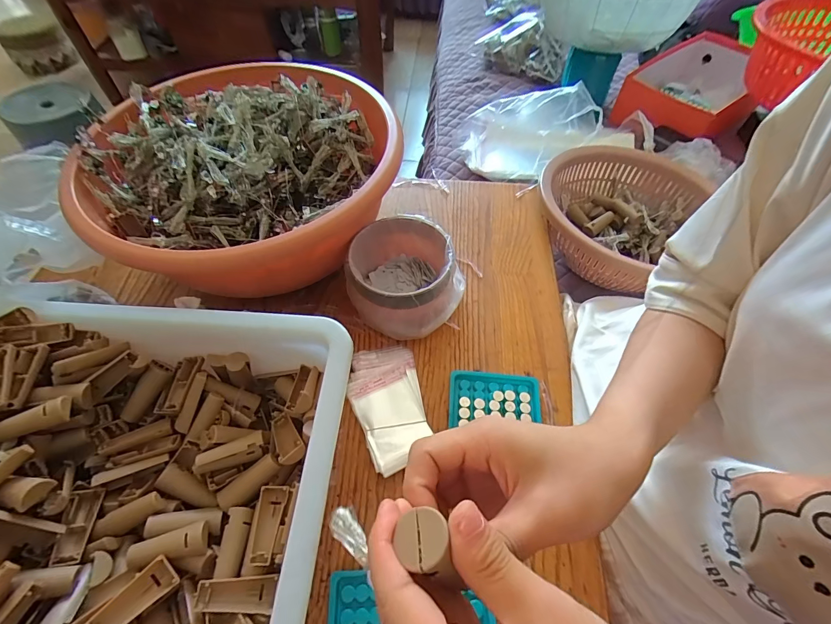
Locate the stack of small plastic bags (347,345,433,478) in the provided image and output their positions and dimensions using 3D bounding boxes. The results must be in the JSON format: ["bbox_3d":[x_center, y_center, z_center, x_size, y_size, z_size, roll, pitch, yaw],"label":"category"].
[{"bbox_3d":[-0.029,0.096,0.394,0.074,0.015,0.134,-10,58,-9],"label":"stack of small plastic bags"}]

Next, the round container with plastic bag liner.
[{"bbox_3d":[-0.014,-0.040,0.439,0.123,0.083,0.119,1,57,-2],"label":"round container with plastic bag liner"}]

